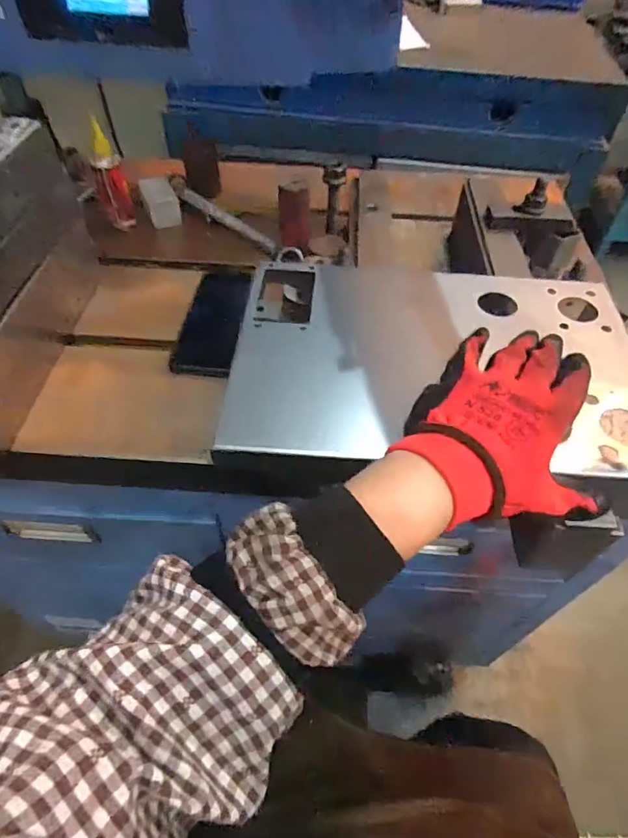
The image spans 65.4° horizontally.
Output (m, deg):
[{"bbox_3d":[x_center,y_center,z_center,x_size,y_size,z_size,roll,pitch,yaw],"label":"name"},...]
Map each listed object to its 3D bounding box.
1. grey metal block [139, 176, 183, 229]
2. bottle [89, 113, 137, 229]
[{"bbox_3d":[-0.225,-0.317,0.714,0.048,0.040,0.070,-19,54,-16],"label":"grey metal block"},{"bbox_3d":[-0.275,-0.327,0.666,0.036,0.125,0.033,-15,53,-13],"label":"bottle"}]

